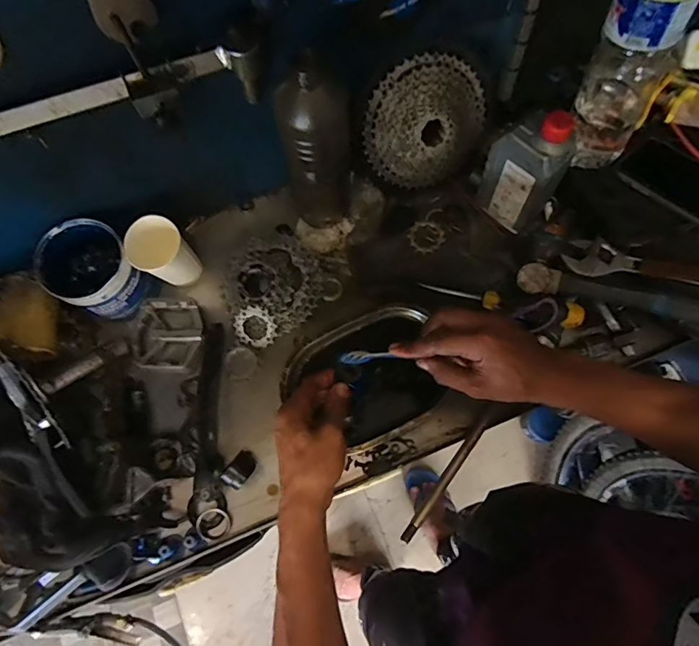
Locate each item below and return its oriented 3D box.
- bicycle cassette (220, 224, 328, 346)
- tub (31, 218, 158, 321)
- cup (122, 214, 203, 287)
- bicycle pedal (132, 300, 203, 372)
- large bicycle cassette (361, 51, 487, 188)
[{"bbox_3d":[-0.107,-0.053,0.614,0.148,0.036,0.133,-33,74,-8],"label":"bicycle cassette"},{"bbox_3d":[-0.329,-0.067,0.589,0.112,0.093,0.104,-1,73,2],"label":"tub"},{"bbox_3d":[-0.241,-0.087,0.595,0.062,0.095,0.069,36,78,12],"label":"cup"},{"bbox_3d":[-0.246,0.017,0.620,0.094,0.017,0.095,-1,73,2],"label":"bicycle pedal"},{"bbox_3d":[0.100,-0.253,0.591,0.163,0.159,0.041,-41,39,16],"label":"large bicycle cassette"}]

